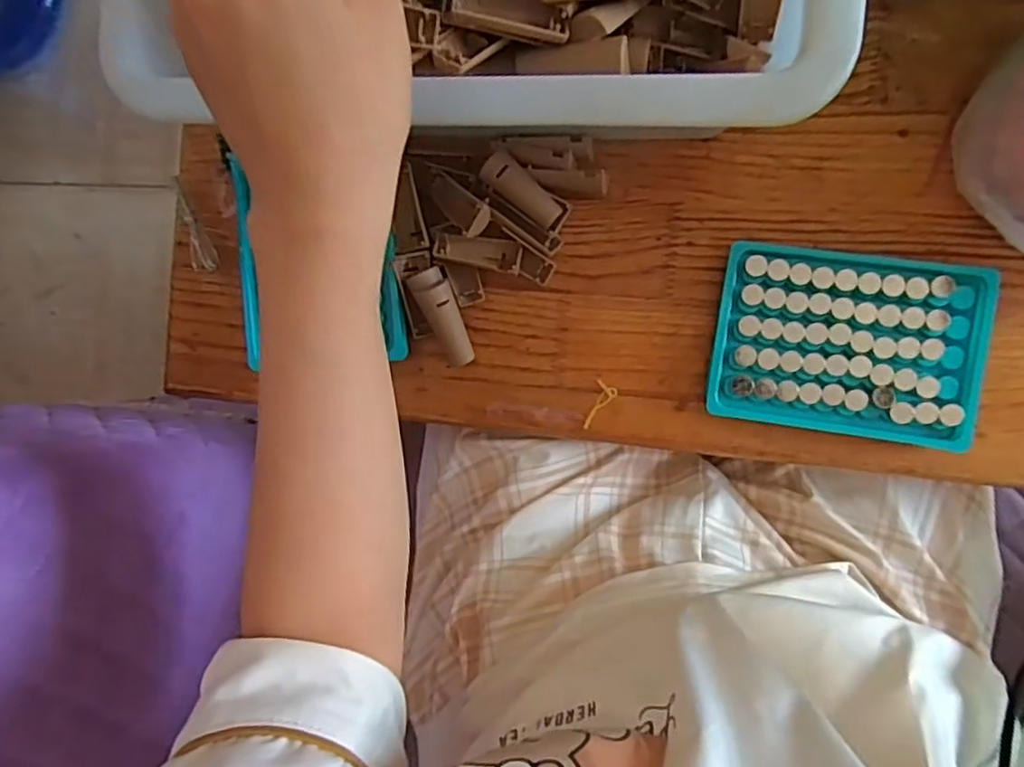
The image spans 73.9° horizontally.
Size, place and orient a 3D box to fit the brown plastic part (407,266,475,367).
[{"bbox_3d":[-0.039,-0.038,0.395,0.020,0.017,0.059,-22,102,9],"label":"brown plastic part"}]

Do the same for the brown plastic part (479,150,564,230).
[{"bbox_3d":[0.006,-0.108,0.382,0.050,0.007,0.020,41,97,-7],"label":"brown plastic part"}]

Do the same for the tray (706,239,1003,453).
[{"bbox_3d":[0.180,-0.022,0.366,0.134,0.014,0.097,9,93,9],"label":"tray"}]

